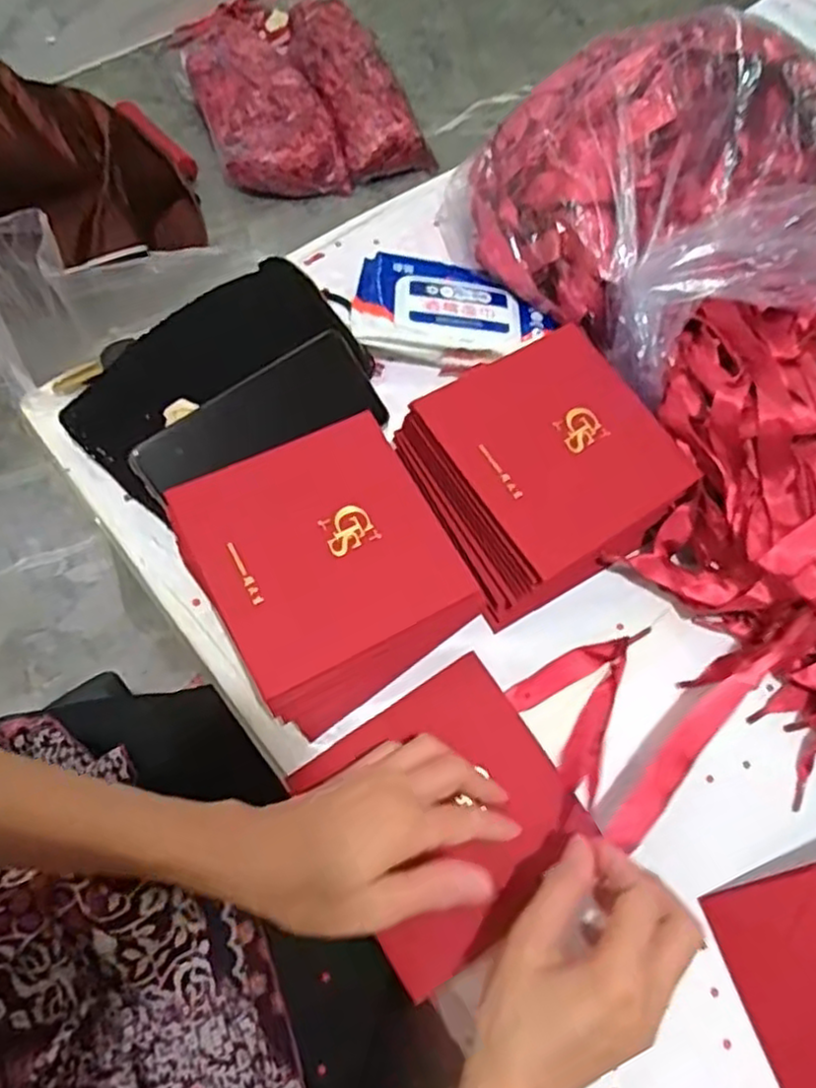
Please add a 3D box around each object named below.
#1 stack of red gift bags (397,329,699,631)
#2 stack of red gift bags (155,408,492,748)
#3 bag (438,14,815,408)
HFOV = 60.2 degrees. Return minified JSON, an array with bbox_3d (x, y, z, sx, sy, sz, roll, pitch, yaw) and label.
[{"bbox_3d":[0.086,-0.047,0.473,0.156,0.075,0.142,-32,73,-15],"label":"stack of red gift bags"},{"bbox_3d":[-0.051,0.015,0.441,0.143,0.064,0.153,-31,72,-15],"label":"stack of red gift bags"},{"bbox_3d":[0.217,-0.255,0.519,0.299,0.121,0.255,-23,71,-12],"label":"bag"}]

